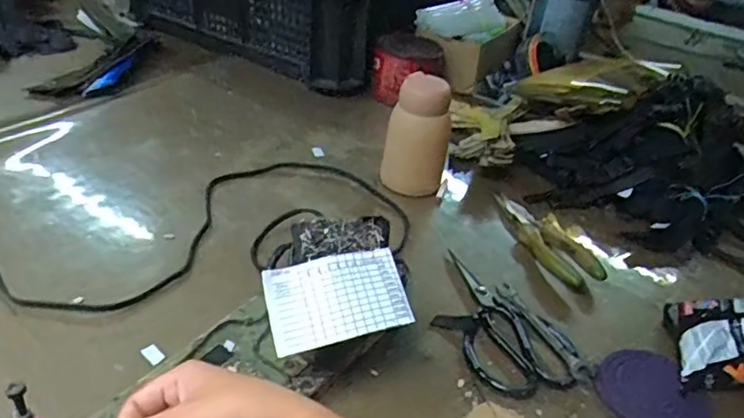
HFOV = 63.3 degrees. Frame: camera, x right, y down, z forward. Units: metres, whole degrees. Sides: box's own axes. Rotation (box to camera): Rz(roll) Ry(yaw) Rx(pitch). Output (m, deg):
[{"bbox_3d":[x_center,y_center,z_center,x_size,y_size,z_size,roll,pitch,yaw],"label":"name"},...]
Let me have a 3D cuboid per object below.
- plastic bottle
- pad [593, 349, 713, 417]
[{"bbox_3d":[0.054,-0.082,0.722,0.075,0.137,0.060,8,35,1],"label":"plastic bottle"},{"bbox_3d":[0.248,0.162,0.529,0.079,0.019,0.091,-13,40,-27],"label":"pad"}]

